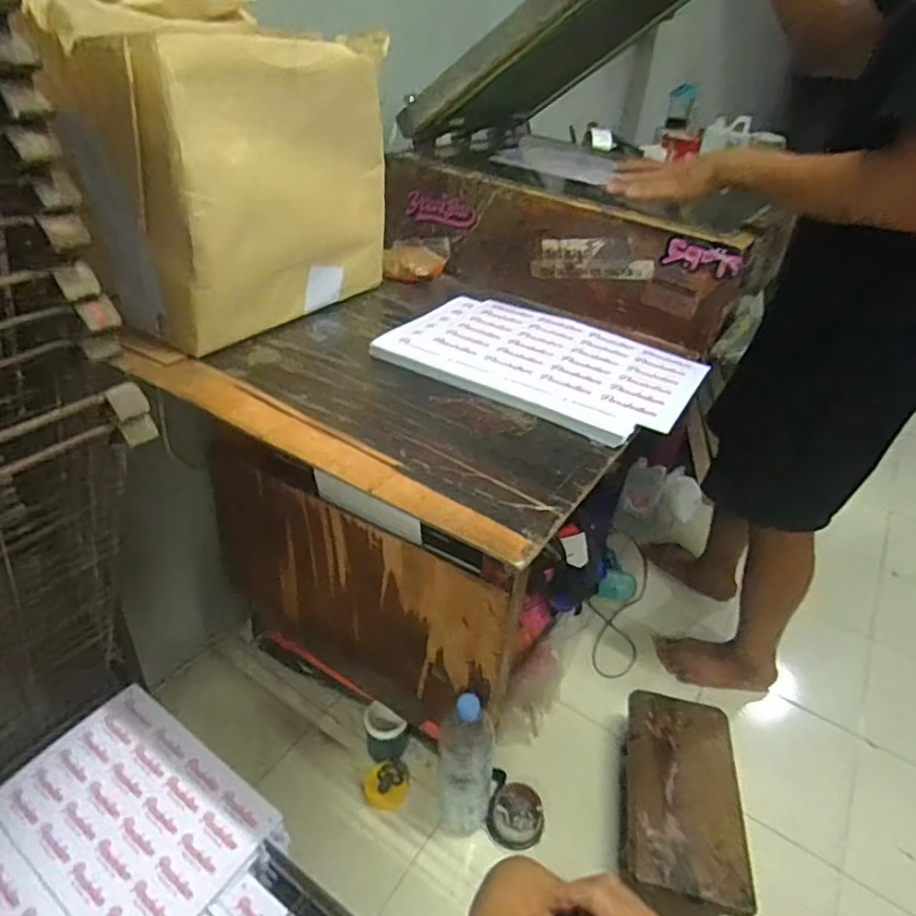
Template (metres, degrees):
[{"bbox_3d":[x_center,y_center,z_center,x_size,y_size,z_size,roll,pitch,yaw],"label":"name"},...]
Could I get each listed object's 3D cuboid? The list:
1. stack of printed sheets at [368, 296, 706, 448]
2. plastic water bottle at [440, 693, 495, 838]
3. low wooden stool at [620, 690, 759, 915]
[{"bbox_3d":[0.104,-0.123,0.768,0.360,0.022,0.236,23,39,24],"label":"stack of printed sheets"},{"bbox_3d":[0.013,0.486,0.967,0.087,0.333,0.072,5,35,1],"label":"plastic water bottle"},{"bbox_3d":[0.377,0.581,1.050,0.194,0.107,0.349,9,35,7],"label":"low wooden stool"}]

